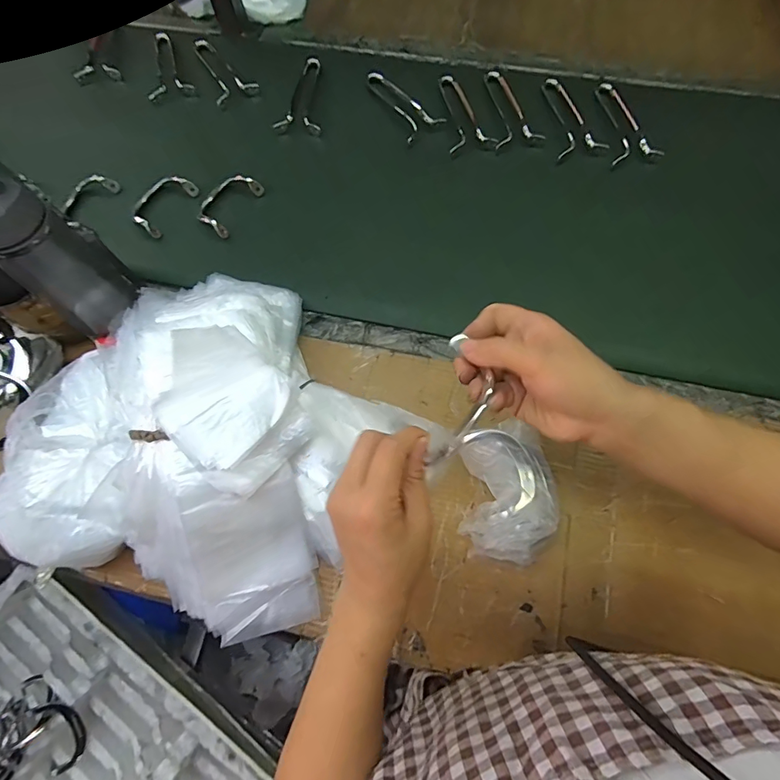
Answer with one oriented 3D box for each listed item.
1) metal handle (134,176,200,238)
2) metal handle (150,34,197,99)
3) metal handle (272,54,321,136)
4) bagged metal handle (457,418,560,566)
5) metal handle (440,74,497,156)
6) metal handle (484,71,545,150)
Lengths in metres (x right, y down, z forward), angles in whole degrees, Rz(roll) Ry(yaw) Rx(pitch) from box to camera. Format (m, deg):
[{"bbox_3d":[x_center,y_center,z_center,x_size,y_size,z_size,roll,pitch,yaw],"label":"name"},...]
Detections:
[{"bbox_3d":[-0.319,-0.264,0.624,0.048,0.013,0.098,36,73,-11],"label":"metal handle"},{"bbox_3d":[-0.374,-0.537,0.730,0.070,0.012,0.163,-21,70,-6],"label":"metal handle"},{"bbox_3d":[-0.136,-0.468,0.700,0.064,0.011,0.161,3,69,3],"label":"metal handle"},{"bbox_3d":[0.124,0.103,0.456,0.101,0.051,0.133,2,69,3],"label":"bagged metal handle"},{"bbox_3d":[0.101,-0.425,0.671,0.069,0.017,0.163,-14,69,-4],"label":"metal handle"},{"bbox_3d":[0.174,-0.436,0.676,0.068,0.014,0.168,-11,69,-3],"label":"metal handle"}]

